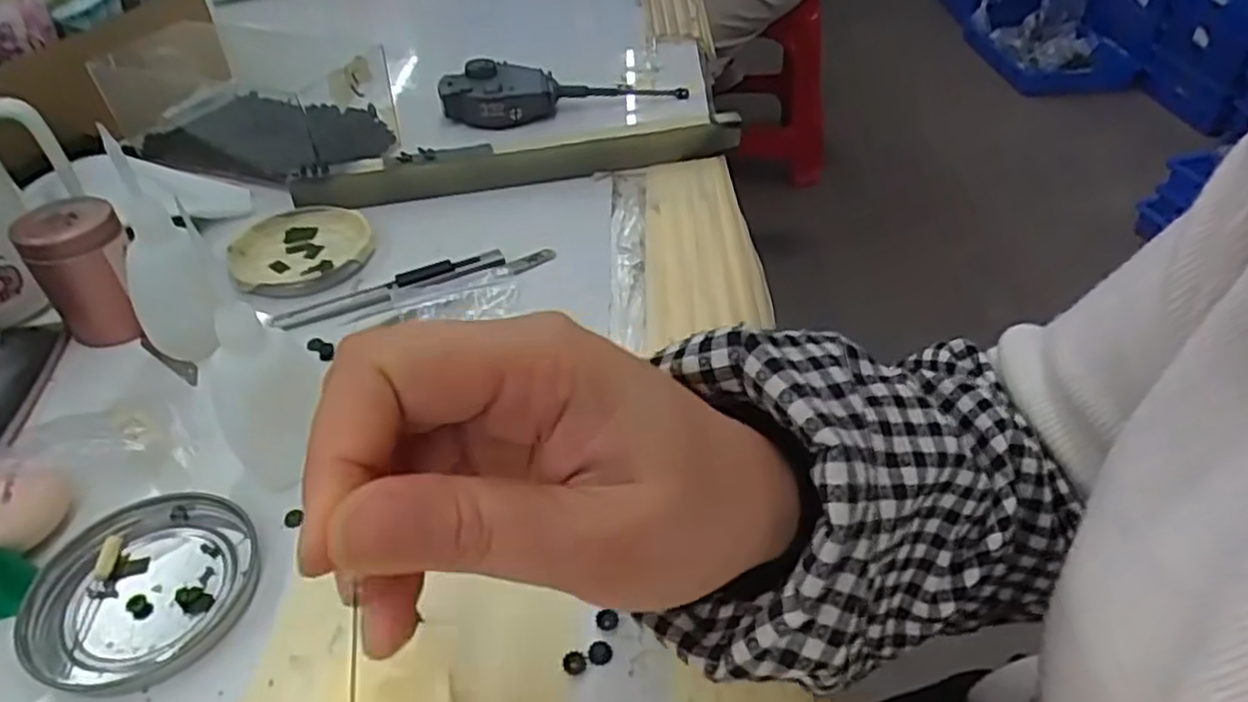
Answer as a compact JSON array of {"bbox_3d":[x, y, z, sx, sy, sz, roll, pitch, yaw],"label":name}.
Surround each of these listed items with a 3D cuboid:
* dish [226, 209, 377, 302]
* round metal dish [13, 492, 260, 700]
[{"bbox_3d":[-0.191,-0.059,0.453,0.078,0.013,0.079,-1,42,1],"label":"dish"},{"bbox_3d":[-0.182,0.088,0.288,0.078,0.007,0.078,-1,42,1],"label":"round metal dish"}]

